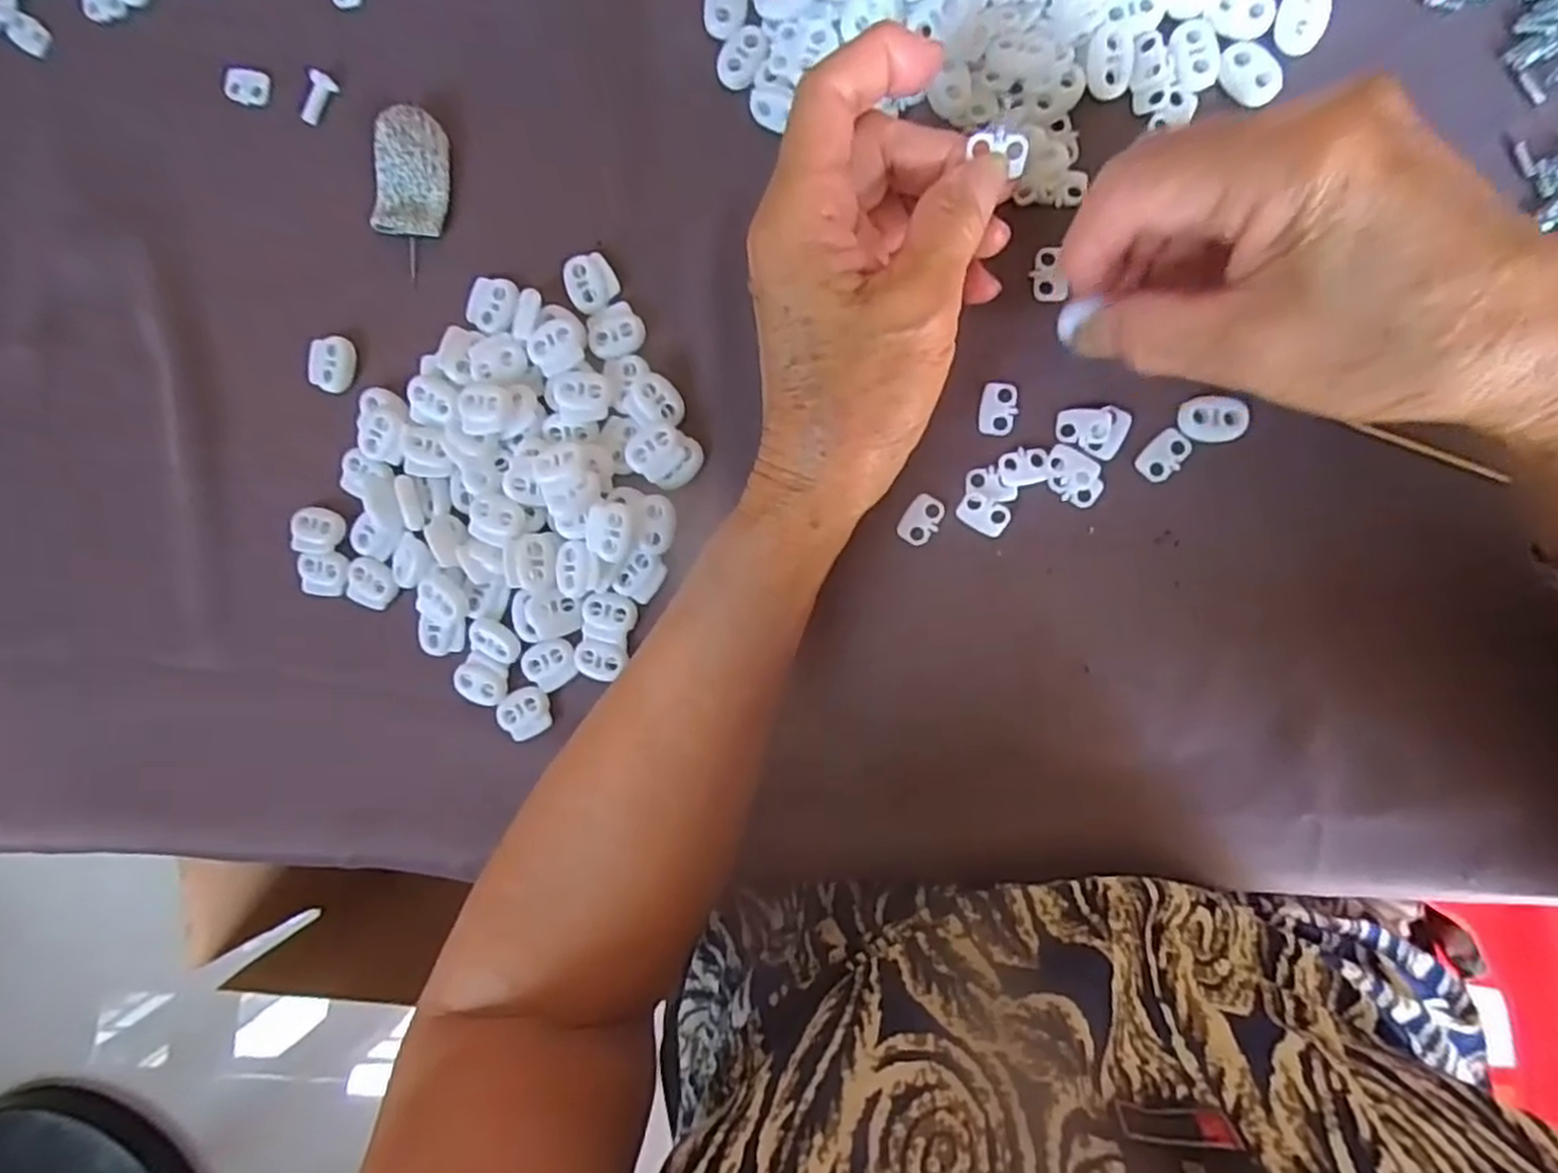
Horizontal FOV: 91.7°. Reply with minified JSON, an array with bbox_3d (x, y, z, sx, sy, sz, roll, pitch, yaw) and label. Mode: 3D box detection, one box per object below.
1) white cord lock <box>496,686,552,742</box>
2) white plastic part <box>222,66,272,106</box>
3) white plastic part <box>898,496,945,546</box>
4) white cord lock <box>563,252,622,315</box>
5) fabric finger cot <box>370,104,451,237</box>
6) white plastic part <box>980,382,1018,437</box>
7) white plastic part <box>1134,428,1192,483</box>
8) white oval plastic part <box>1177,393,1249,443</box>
[{"bbox_3d":[-0.103,0.052,0.305,0.020,0.004,0.020,-18,92,9],"label":"white cord lock"},{"bbox_3d":[-0.218,-0.205,0.310,0.017,0.005,0.014,11,96,7],"label":"white plastic part"},{"bbox_3d":[0.053,-0.025,0.282,0.013,0.004,0.019,37,98,4],"label":"white plastic part"},{"bbox_3d":[-0.073,-0.118,0.293,0.020,0.005,0.022,-33,89,9],"label":"white cord lock"},{"bbox_3d":[-0.145,-0.162,0.296,0.030,0.011,0.045,11,96,7],"label":"fabric finger cot"},{"bbox_3d":[0.080,-0.065,0.275,0.013,0.004,0.019,6,95,7],"label":"white plastic part"},{"bbox_3d":[0.137,-0.046,0.268,0.013,0.004,0.019,43,98,3],"label":"white plastic part"},{"bbox_3d":[0.152,-0.058,0.265,0.022,0.004,0.015,13,96,7],"label":"white oval plastic part"}]

